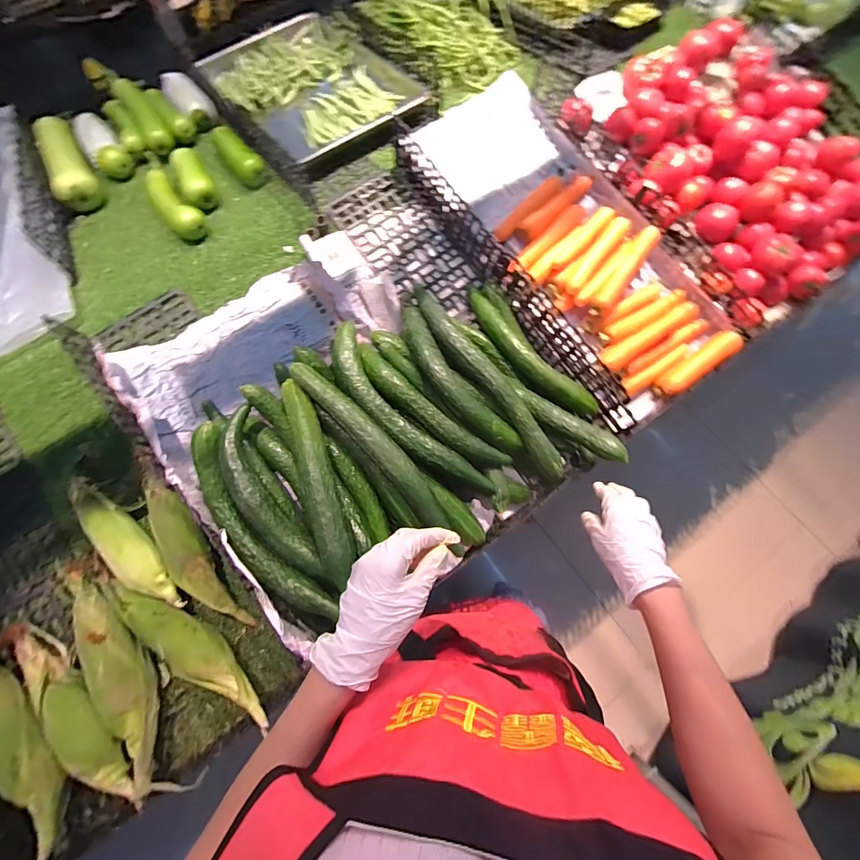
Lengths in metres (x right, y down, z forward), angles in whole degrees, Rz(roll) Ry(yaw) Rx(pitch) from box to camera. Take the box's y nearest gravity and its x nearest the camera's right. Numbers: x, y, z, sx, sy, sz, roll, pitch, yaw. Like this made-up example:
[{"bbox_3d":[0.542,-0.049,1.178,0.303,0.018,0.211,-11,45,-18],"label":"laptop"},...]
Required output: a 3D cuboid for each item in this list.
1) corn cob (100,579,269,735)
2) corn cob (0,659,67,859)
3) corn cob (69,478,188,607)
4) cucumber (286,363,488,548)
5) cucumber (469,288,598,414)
[{"bbox_3d":[-0.370,0.330,0.615,0.323,0.053,0.076,35,75,11],"label":"corn cob"},{"bbox_3d":[-0.569,0.405,0.548,0.069,0.061,0.331,-28,86,-9],"label":"corn cob"},{"bbox_3d":[-0.488,0.177,0.643,0.076,0.058,0.270,-42,77,-13],"label":"corn cob"},{"bbox_3d":[-0.075,0.042,0.661,0.426,0.060,0.057,44,77,0],"label":"cucumber"},{"bbox_3d":[0.172,-0.151,0.773,0.093,0.040,0.342,-38,76,-12],"label":"cucumber"}]

